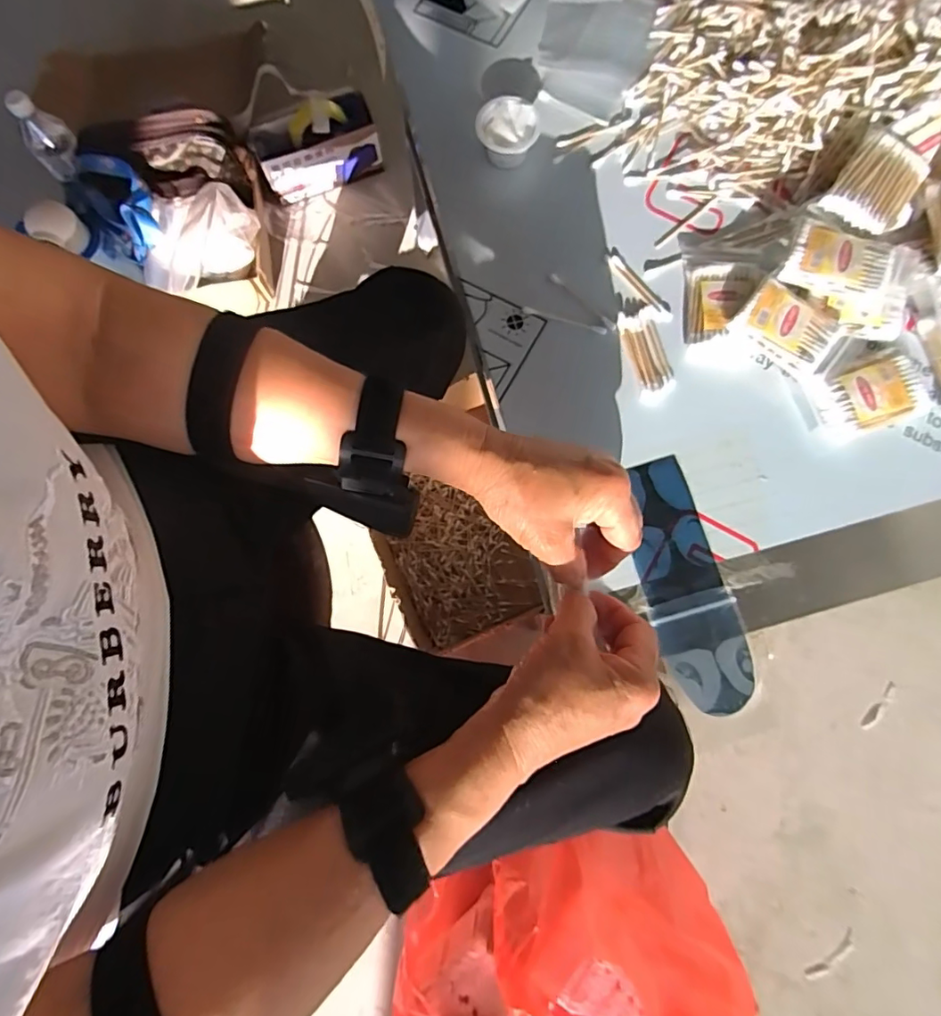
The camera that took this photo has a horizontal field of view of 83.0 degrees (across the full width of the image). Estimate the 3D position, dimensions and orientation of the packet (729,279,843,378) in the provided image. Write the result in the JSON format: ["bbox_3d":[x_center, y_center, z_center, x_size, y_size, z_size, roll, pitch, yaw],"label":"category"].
[{"bbox_3d":[0.249,-0.142,0.419,0.069,0.023,0.053,39,81,7],"label":"packet"}]

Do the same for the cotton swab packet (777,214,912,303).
[{"bbox_3d":[0.298,-0.194,0.420,0.092,0.021,0.058,19,79,3],"label":"cotton swab packet"}]

